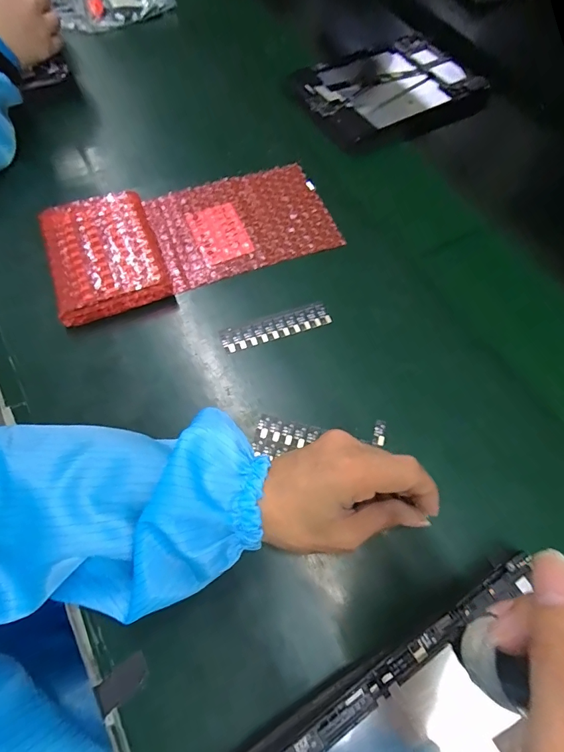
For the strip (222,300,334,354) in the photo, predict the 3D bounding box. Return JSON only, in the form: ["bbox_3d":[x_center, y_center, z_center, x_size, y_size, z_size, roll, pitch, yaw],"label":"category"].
[{"bbox_3d":[-0.005,-0.045,0.357,0.098,0.004,0.024,-17,67,-10],"label":"strip"}]

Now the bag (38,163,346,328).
[{"bbox_3d":[-0.085,-0.144,0.389,0.268,0.027,0.124,-21,67,-12],"label":"bag"}]

